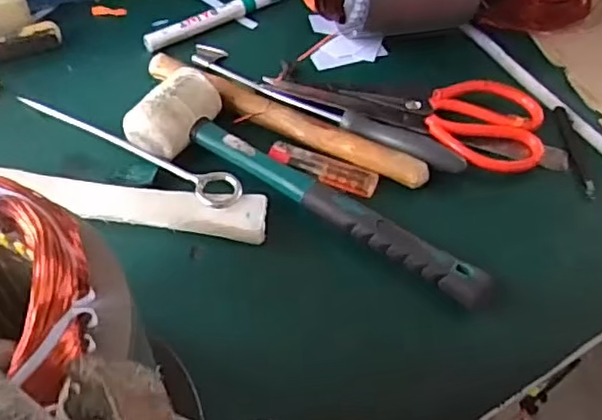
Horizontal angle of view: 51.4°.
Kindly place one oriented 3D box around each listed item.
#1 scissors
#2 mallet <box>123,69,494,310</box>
[{"bbox_3d":[0.086,-0.079,0.518,0.225,0.017,0.081,8,54,2],"label":"scissors"},{"bbox_3d":[0.008,-0.019,0.455,0.283,0.045,0.068,26,56,15],"label":"mallet"}]

